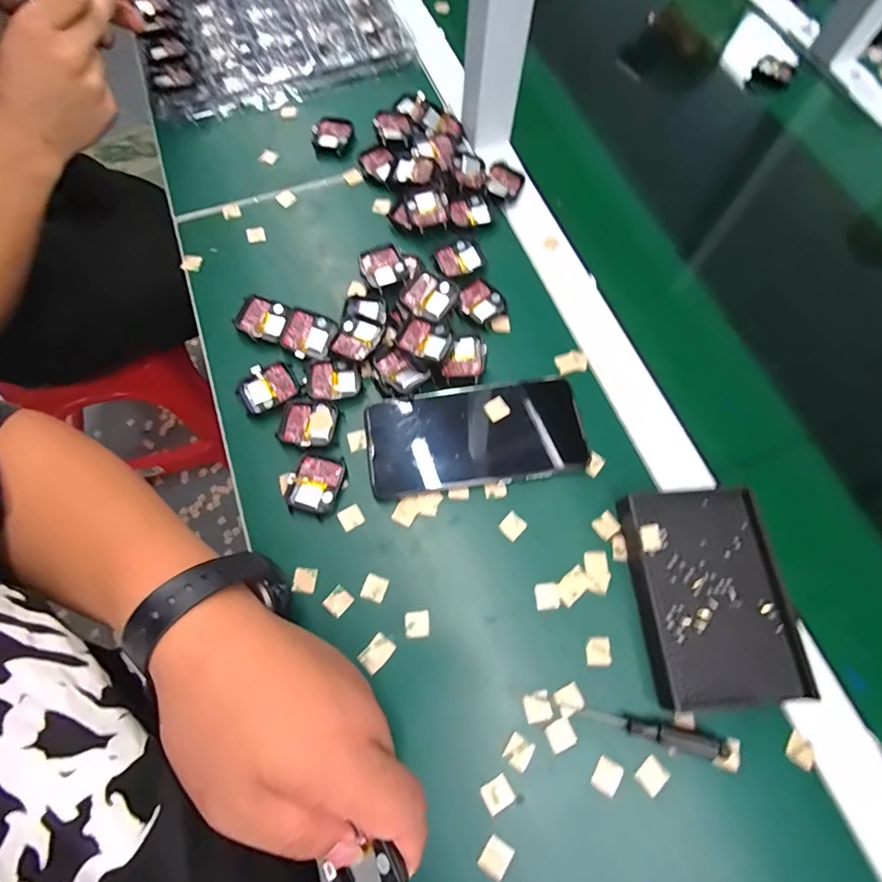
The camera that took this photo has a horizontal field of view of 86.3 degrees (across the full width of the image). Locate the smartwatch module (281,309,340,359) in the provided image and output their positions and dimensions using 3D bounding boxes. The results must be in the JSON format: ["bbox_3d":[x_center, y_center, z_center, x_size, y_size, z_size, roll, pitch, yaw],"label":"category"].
[{"bbox_3d":[-0.109,-0.087,0.387,0.042,0.010,0.035,18,69,5],"label":"smartwatch module"}]

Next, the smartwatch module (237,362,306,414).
[{"bbox_3d":[-0.135,-0.044,0.371,0.048,0.006,0.036,-35,73,-14],"label":"smartwatch module"}]

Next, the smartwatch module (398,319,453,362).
[{"bbox_3d":[-0.011,-0.078,0.374,0.038,0.015,0.033,21,69,6],"label":"smartwatch module"}]

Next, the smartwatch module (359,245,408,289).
[{"bbox_3d":[-0.051,-0.152,0.409,0.038,0.007,0.041,-20,69,-9],"label":"smartwatch module"}]

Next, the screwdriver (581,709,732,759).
[{"bbox_3d":[0.132,0.179,0.289,0.086,0.014,0.010,12,68,3],"label":"screwdriver"}]

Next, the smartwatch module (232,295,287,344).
[{"bbox_3d":[-0.150,-0.102,0.395,0.041,0.005,0.036,16,71,-4],"label":"smartwatch module"}]

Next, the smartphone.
[{"bbox_3d":[0.026,-0.003,0.358,0.163,0.015,0.076,-8,69,-5],"label":"smartphone"}]

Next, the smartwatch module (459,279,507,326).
[{"bbox_3d":[0.033,-0.120,0.406,0.037,0.009,0.038,-32,74,-14],"label":"smartwatch module"}]

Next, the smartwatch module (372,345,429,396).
[{"bbox_3d":[-0.033,-0.054,0.368,0.041,0.012,0.031,43,73,14],"label":"smartwatch module"}]

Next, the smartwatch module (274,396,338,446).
[{"bbox_3d":[-0.102,-0.015,0.360,0.041,0.006,0.040,10,68,2],"label":"smartwatch module"}]

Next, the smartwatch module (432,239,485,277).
[{"bbox_3d":[0.017,-0.165,0.423,0.043,0.005,0.035,-23,72,-11],"label":"smartwatch module"}]

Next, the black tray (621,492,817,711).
[{"bbox_3d":[0.178,0.101,0.316,0.092,0.028,0.132,-2,68,-3],"label":"black tray"}]

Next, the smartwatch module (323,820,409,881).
[{"bbox_3d":[-0.031,0.195,0.210,0.039,0.015,0.023,-41,72,24],"label":"smartwatch module"}]

